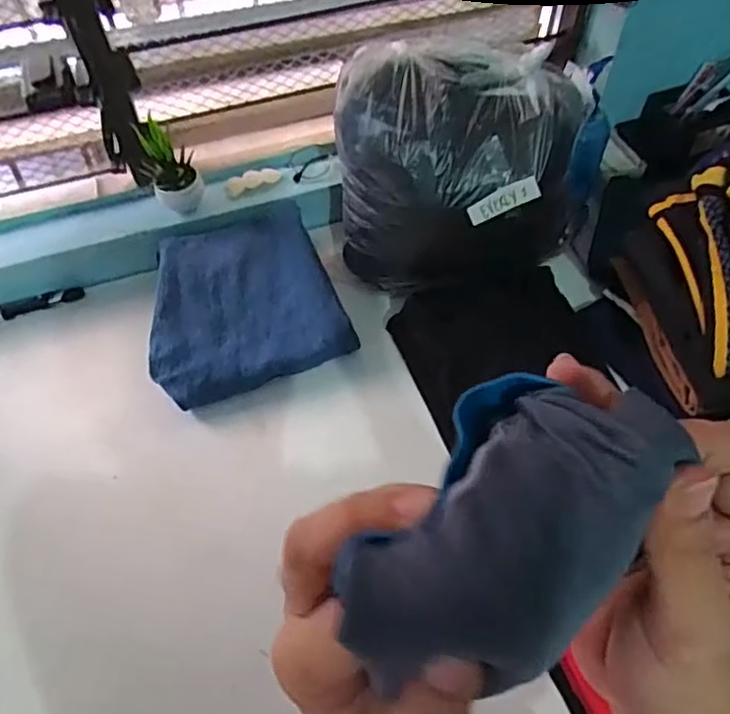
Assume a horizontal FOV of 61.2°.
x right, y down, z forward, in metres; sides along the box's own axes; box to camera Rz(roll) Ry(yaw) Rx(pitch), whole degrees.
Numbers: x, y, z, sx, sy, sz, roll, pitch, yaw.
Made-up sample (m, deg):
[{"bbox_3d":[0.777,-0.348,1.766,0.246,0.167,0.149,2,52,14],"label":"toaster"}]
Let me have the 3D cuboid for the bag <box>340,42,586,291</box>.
[{"bbox_3d":[0.099,-0.202,0.677,0.250,0.203,0.170,6,57,7],"label":"bag"}]

